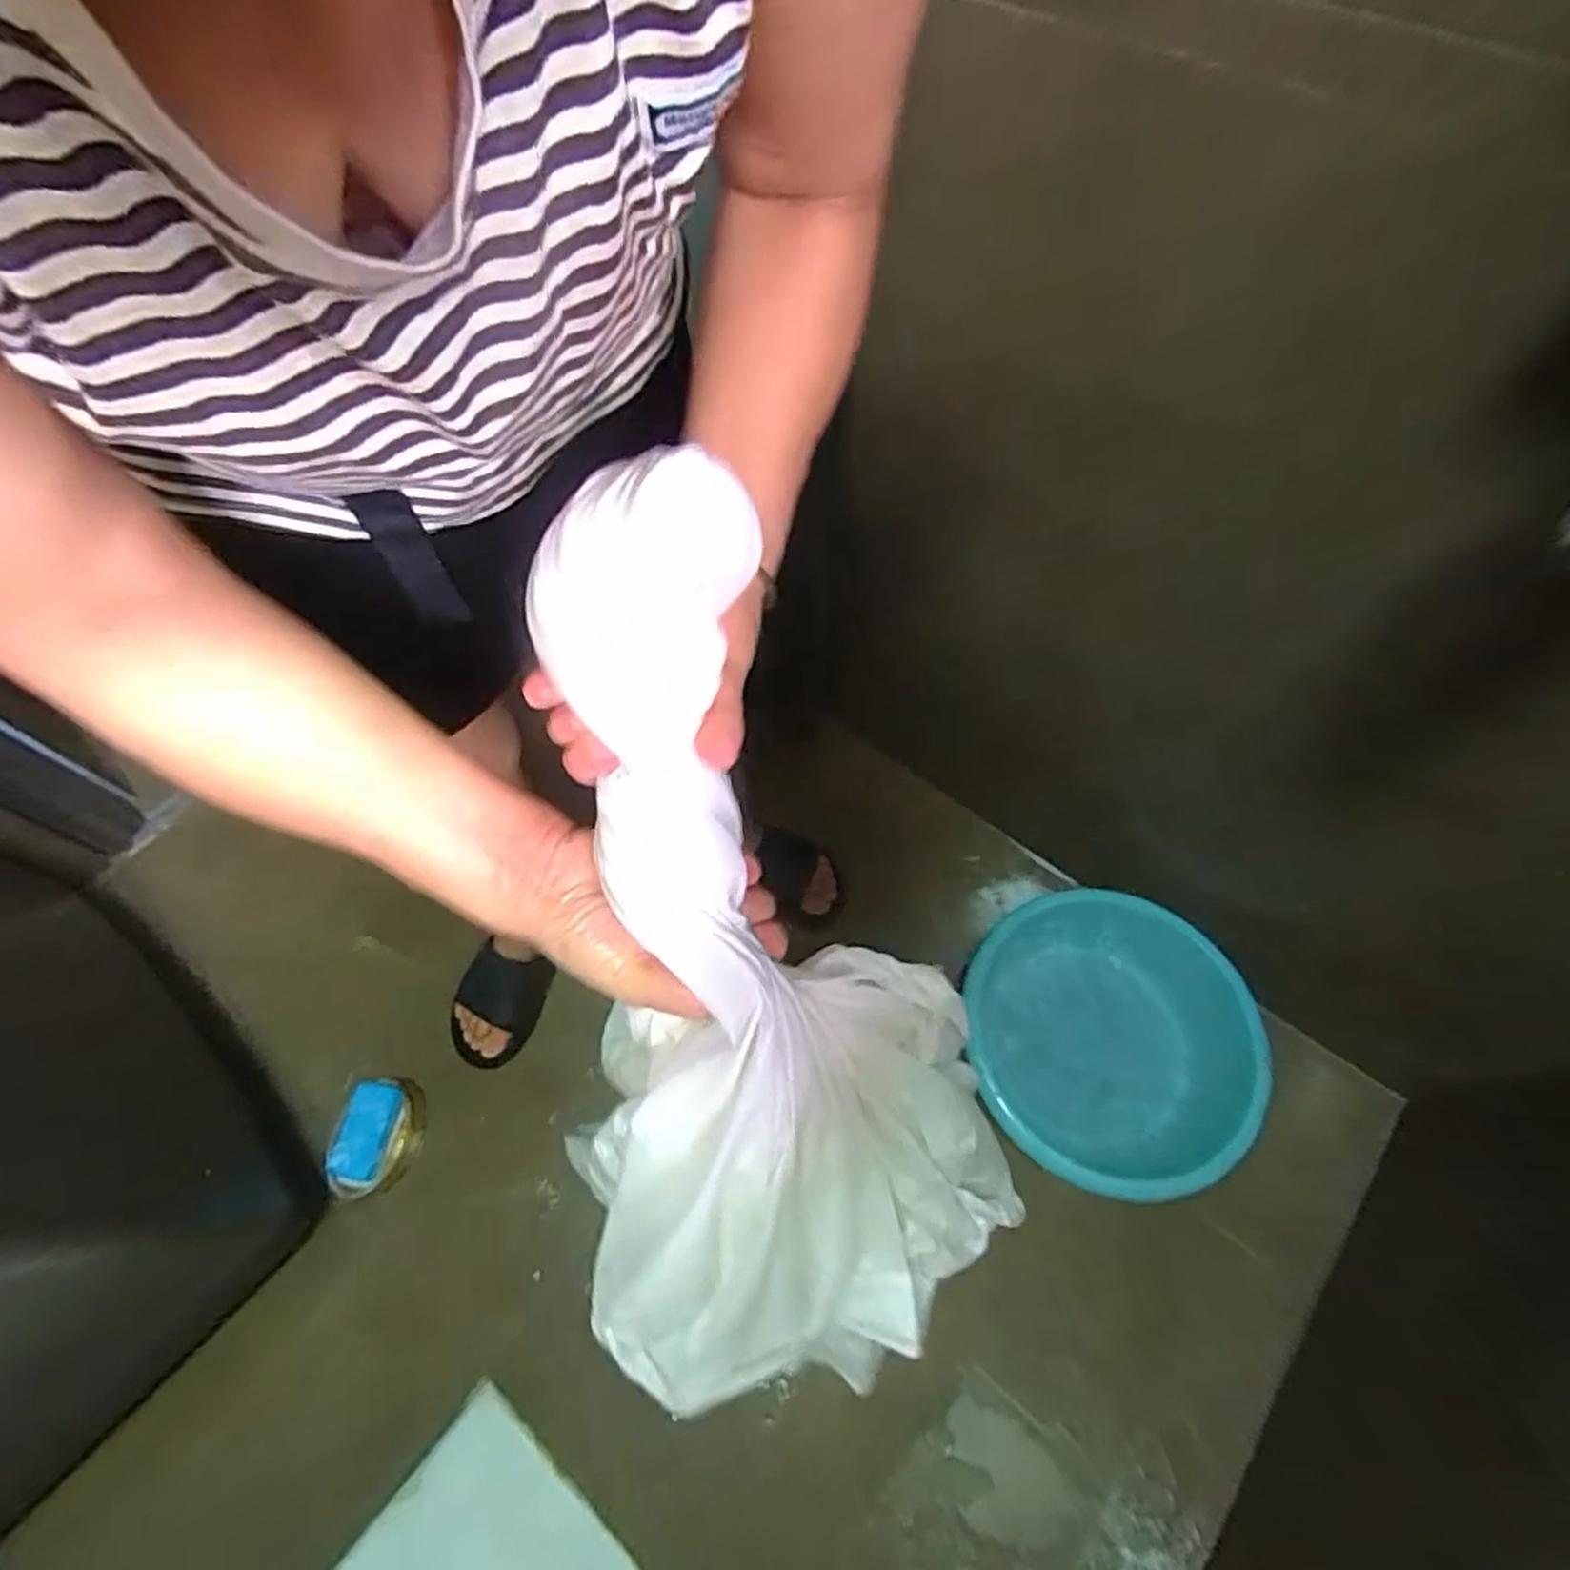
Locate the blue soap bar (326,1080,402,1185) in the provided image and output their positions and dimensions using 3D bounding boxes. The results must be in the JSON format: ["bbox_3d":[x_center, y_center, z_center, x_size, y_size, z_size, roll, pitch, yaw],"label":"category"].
[{"bbox_3d":[-0.523,0.433,0.929,0.067,0.025,0.114,14,63,-3],"label":"blue soap bar"}]

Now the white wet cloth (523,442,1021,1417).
[{"bbox_3d":[-0.023,0.095,0.344,0.204,0.444,0.093,-15,18,-8],"label":"white wet cloth"}]

